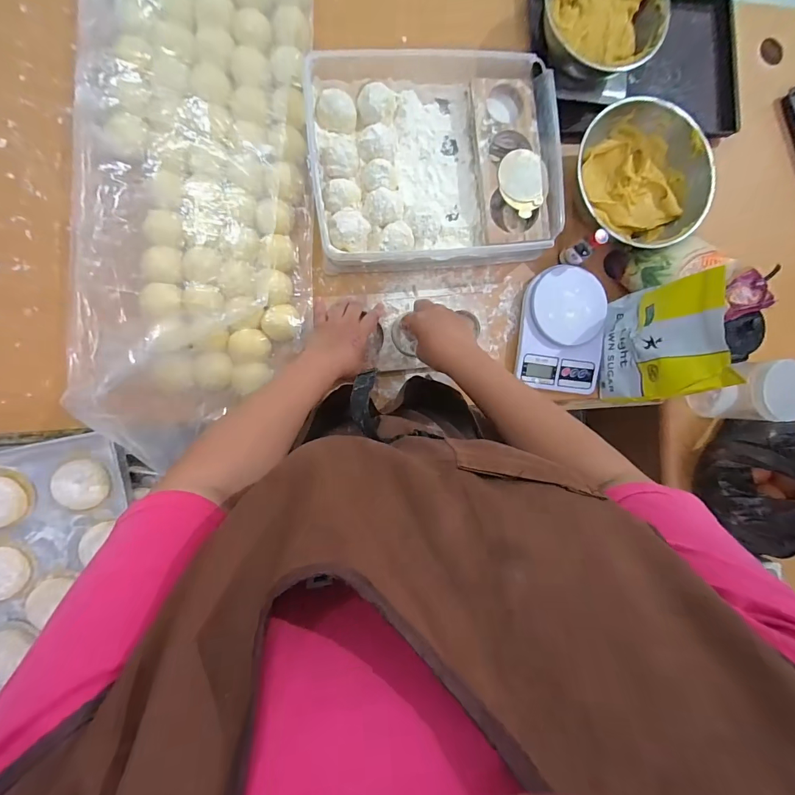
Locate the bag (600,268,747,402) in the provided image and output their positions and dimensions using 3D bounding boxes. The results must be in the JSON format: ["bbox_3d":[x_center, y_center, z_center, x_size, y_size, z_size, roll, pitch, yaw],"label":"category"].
[{"bbox_3d":[0.366,-0.078,0.542,0.053,0.176,0.156,-10,90,-9],"label":"bag"}]

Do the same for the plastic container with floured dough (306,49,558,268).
[{"bbox_3d":[0.054,-0.366,0.579,0.357,0.062,0.319,-7,90,-9],"label":"plastic container with floured dough"}]

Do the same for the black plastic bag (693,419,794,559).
[{"bbox_3d":[0.594,0.148,0.597,0.213,0.148,0.156,45,84,-6],"label":"black plastic bag"}]

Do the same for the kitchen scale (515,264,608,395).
[{"bbox_3d":[0.264,-0.107,0.616,0.136,0.031,0.190,4,88,-9],"label":"kitchen scale"}]

